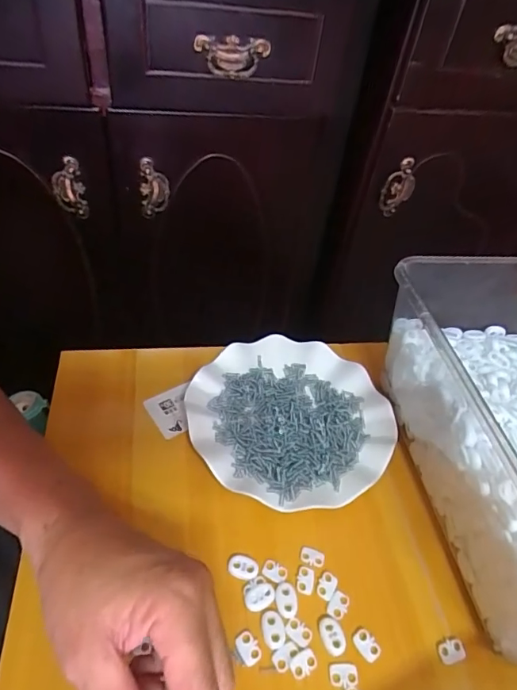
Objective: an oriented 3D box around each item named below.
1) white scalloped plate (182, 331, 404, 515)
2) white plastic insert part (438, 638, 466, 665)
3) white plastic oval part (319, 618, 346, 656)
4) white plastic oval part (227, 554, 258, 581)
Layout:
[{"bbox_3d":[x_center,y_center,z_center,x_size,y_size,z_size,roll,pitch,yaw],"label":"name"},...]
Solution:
[{"bbox_3d":[0.029,0.066,0.425,0.177,0.022,0.176,5,46,-5],"label":"white scalloped plate"},{"bbox_3d":[0.134,0.212,0.317,0.020,0.004,0.014,-10,49,-18],"label":"white plastic insert part"},{"bbox_3d":[0.051,0.199,0.313,0.015,0.004,0.022,-8,48,-17],"label":"white plastic oval part"},{"bbox_3d":[-0.011,0.164,0.338,0.022,0.004,0.015,15,46,5],"label":"white plastic oval part"}]

